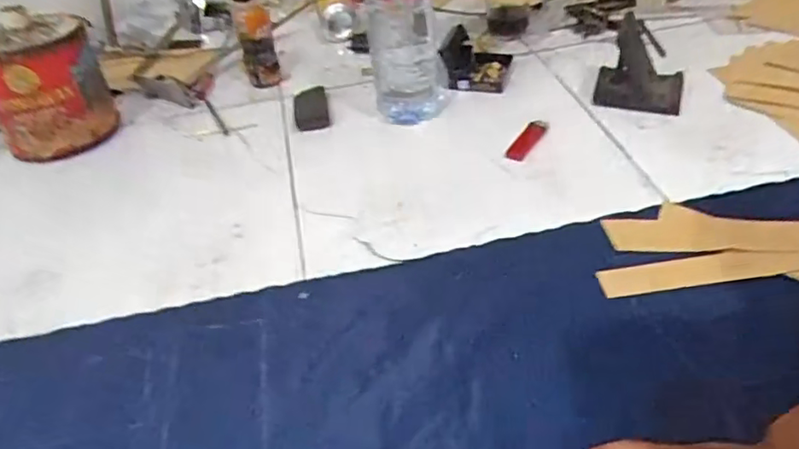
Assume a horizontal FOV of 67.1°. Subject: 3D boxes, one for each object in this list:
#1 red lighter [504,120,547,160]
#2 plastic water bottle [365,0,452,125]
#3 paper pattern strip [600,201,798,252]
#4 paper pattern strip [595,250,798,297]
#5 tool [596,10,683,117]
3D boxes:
[{"bbox_3d":[0.159,-0.106,0.754,0.026,0.009,0.081,20,47,28],"label":"red lighter"},{"bbox_3d":[0.007,-0.266,0.737,0.097,0.295,0.082,-6,41,1],"label":"plastic water bottle"},{"bbox_3d":[0.348,0.003,0.611,0.261,0.006,0.071,1,41,9],"label":"paper pattern strip"},{"bbox_3d":[0.313,0.039,0.573,0.244,0.005,0.034,-7,41,0],"label":"paper pattern strip"},{"bbox_3d":[0.350,-0.240,0.870,0.108,0.032,0.250,9,43,18],"label":"tool"}]

